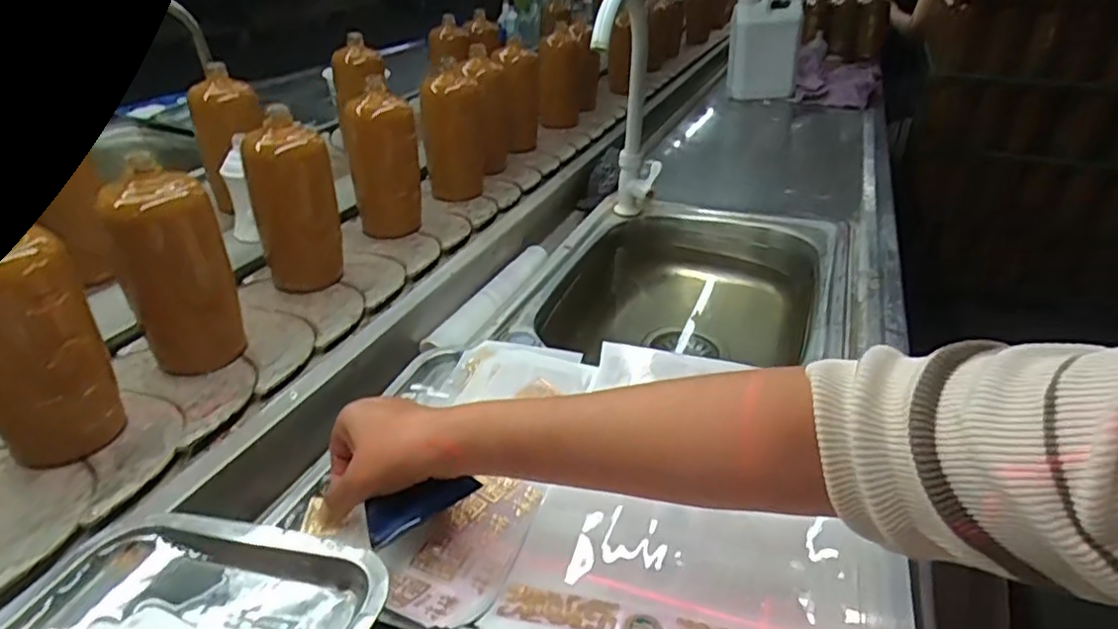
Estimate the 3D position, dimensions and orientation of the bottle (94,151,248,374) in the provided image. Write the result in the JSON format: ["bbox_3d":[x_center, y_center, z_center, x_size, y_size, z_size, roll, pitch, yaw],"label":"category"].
[{"bbox_3d":[-0.330,-0.034,0.569,0.060,0.173,0.064,3,29,12],"label":"bottle"}]

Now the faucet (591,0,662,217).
[{"bbox_3d":[0.092,-0.258,0.865,0.099,0.302,0.188,7,33,3],"label":"faucet"}]

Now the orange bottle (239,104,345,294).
[{"bbox_3d":[-0.282,-0.114,0.705,0.071,0.171,0.067,16,34,16],"label":"orange bottle"}]

